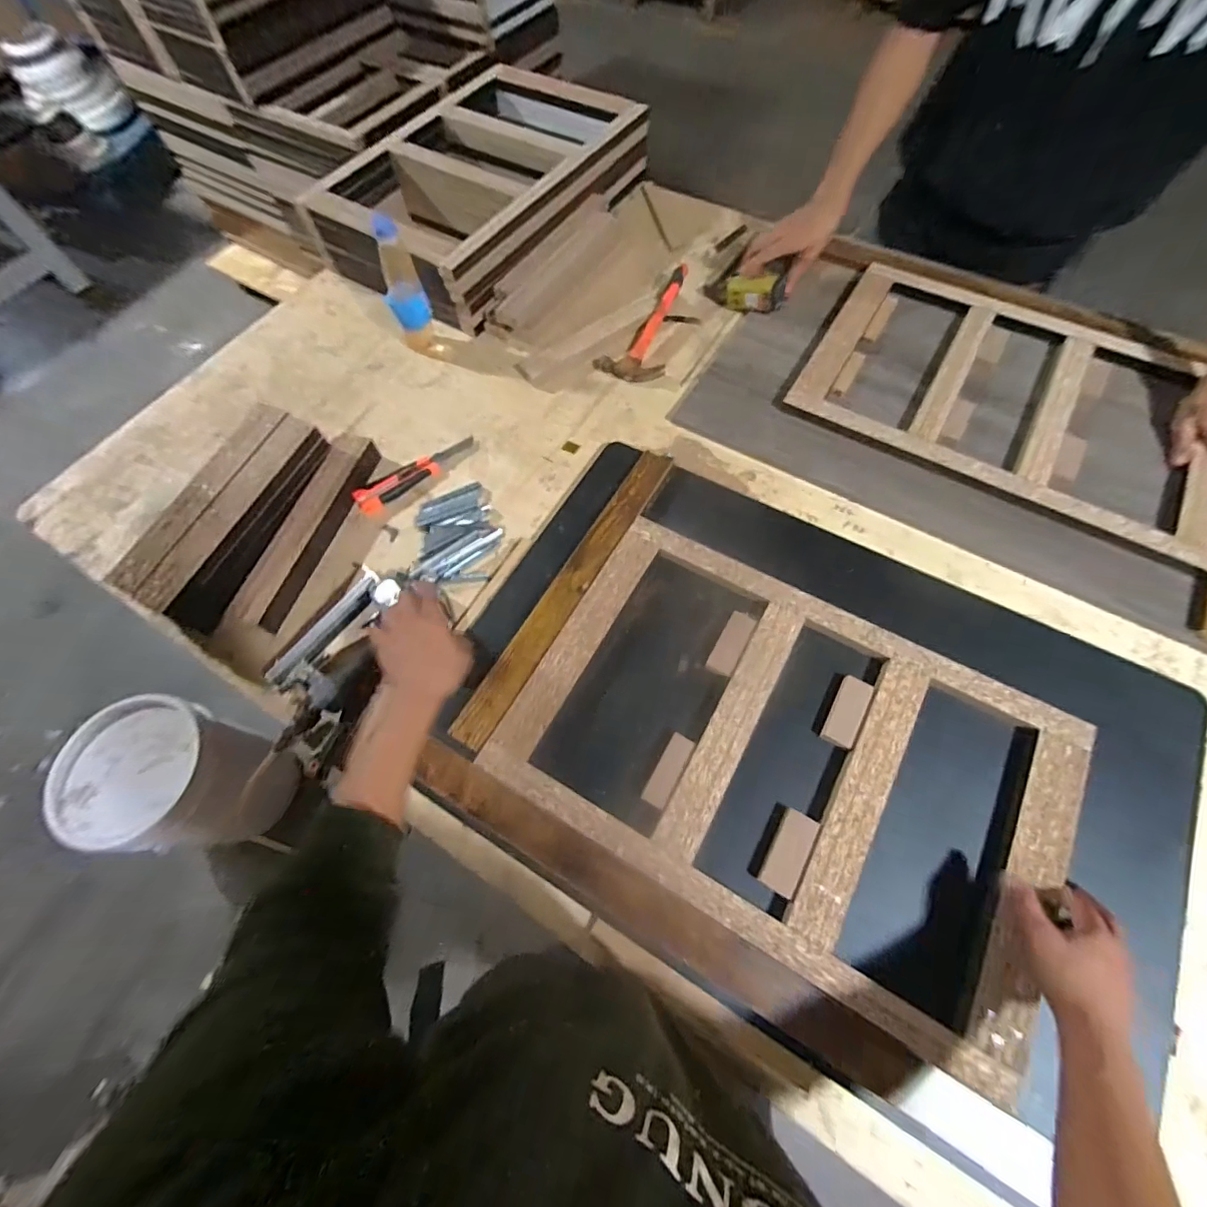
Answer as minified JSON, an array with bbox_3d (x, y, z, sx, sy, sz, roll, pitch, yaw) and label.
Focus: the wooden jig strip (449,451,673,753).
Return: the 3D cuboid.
[{"bbox_3d":[-0.038,-0.023,0.674,0.046,0.034,0.466,27,70,14],"label":"wooden jig strip"}]

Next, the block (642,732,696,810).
[{"bbox_3d":[0.072,0.182,0.564,0.026,0.010,0.080,27,71,14],"label":"block"}]

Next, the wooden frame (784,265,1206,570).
[{"bbox_3d":[0.608,-0.311,0.771,0.565,0.040,0.363,29,71,15],"label":"wooden frame"}]

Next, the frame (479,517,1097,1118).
[{"bbox_3d":[0.198,0.157,0.569,0.564,0.018,0.372,27,70,14],"label":"frame"}]

